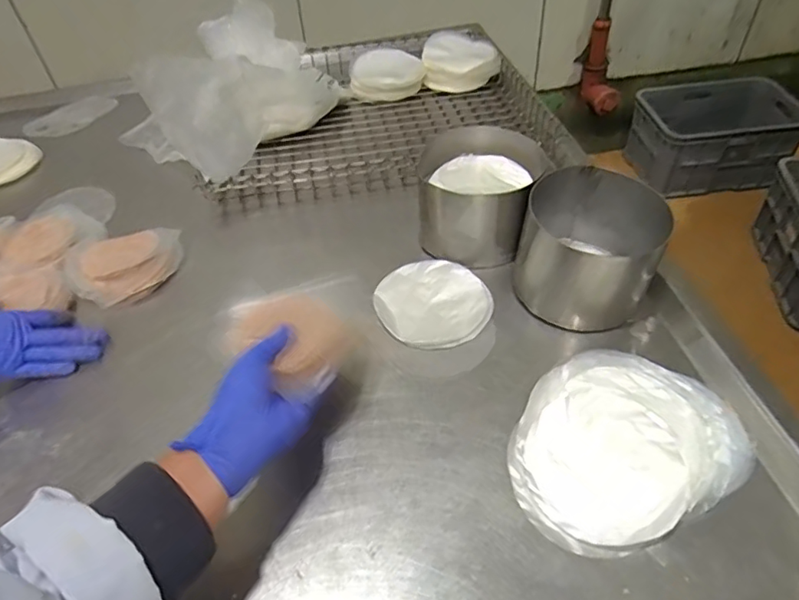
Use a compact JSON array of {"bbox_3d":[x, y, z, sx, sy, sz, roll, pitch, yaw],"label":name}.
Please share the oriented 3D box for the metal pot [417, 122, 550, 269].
[{"bbox_3d":[0.087,-0.123,0.653,0.124,0.093,0.128,-4,47,2],"label":"metal pot"}]

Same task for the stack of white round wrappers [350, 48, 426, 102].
[{"bbox_3d":[-0.023,-0.409,0.987,0.131,0.036,0.135,-6,46,2],"label":"stack of white round wrappers"}]

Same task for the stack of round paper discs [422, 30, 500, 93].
[{"bbox_3d":[0.110,-0.443,1.005,0.133,0.049,0.161,-3,46,5],"label":"stack of round paper discs"}]

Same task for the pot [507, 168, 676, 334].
[{"bbox_3d":[0.200,-0.059,0.585,0.134,0.088,0.145,-3,47,3],"label":"pot"}]

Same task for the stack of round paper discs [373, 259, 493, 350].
[{"bbox_3d":[0.036,0.001,0.604,0.121,0.009,0.125,-31,52,-21],"label":"stack of round paper discs"}]

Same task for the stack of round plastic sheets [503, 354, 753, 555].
[{"bbox_3d":[0.191,0.116,0.470,0.203,0.026,0.154,-24,50,-16],"label":"stack of round plastic sheets"}]

